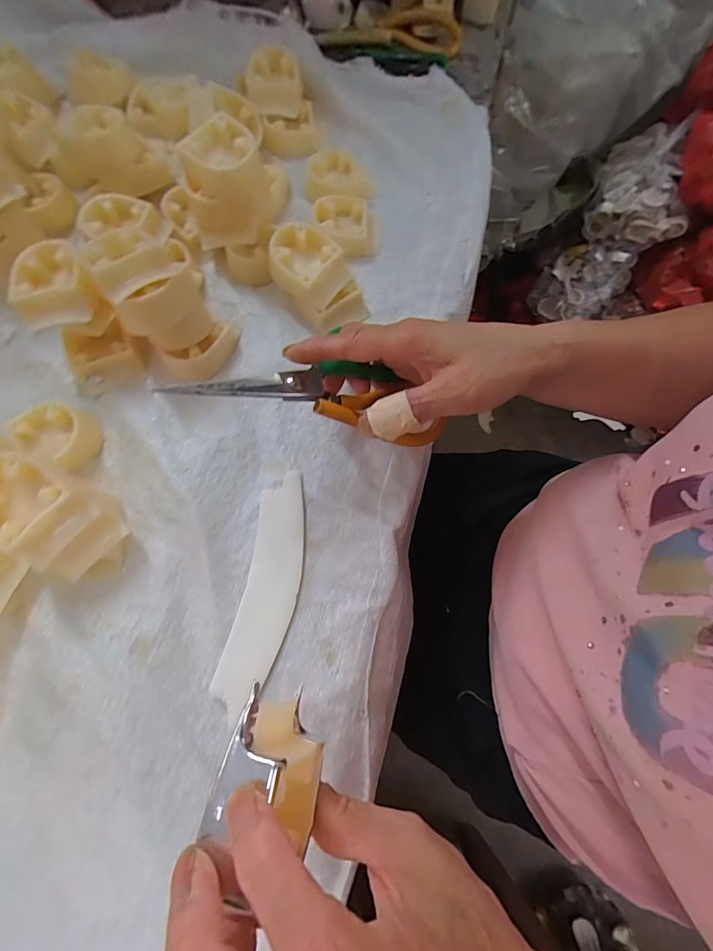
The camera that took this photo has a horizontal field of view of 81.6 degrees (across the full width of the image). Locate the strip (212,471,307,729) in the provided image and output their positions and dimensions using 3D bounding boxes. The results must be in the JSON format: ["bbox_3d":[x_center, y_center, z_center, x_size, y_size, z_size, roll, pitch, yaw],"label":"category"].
[{"bbox_3d":[-0.057,0.072,0.270,0.036,0.006,0.149,11,74,-4],"label":"strip"}]

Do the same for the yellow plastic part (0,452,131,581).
[{"bbox_3d":[-0.183,0.026,0.250,0.065,0.062,0.054,28,74,7],"label":"yellow plastic part"}]

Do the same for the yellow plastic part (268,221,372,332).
[{"bbox_3d":[-0.031,-0.154,0.322,0.074,0.040,0.050,44,76,11],"label":"yellow plastic part"}]

